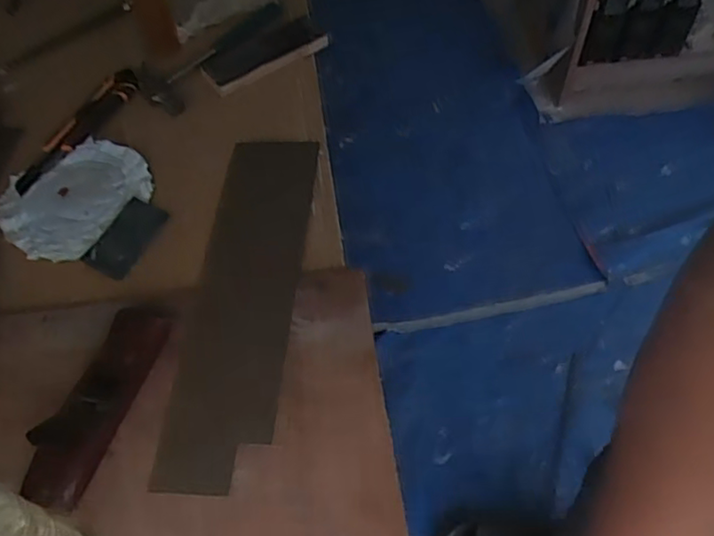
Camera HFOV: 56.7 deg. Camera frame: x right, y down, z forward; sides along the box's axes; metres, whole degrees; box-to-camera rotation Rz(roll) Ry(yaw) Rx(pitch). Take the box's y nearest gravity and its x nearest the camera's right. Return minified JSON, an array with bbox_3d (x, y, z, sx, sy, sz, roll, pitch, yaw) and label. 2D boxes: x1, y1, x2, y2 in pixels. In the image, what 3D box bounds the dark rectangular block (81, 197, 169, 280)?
[{"bbox_3d":[-0.260,-0.037,0.747,0.063,0.016,0.099,25,58,17],"label":"dark rectangular block"}]

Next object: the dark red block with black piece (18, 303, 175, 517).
[{"bbox_3d":[-0.236,0.121,0.610,0.047,0.052,0.194,15,56,10],"label":"dark red block with black piece"}]

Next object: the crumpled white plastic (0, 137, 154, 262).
[{"bbox_3d":[-0.338,-0.088,0.793,0.146,0.018,0.171,33,61,21],"label":"crumpled white plastic"}]

